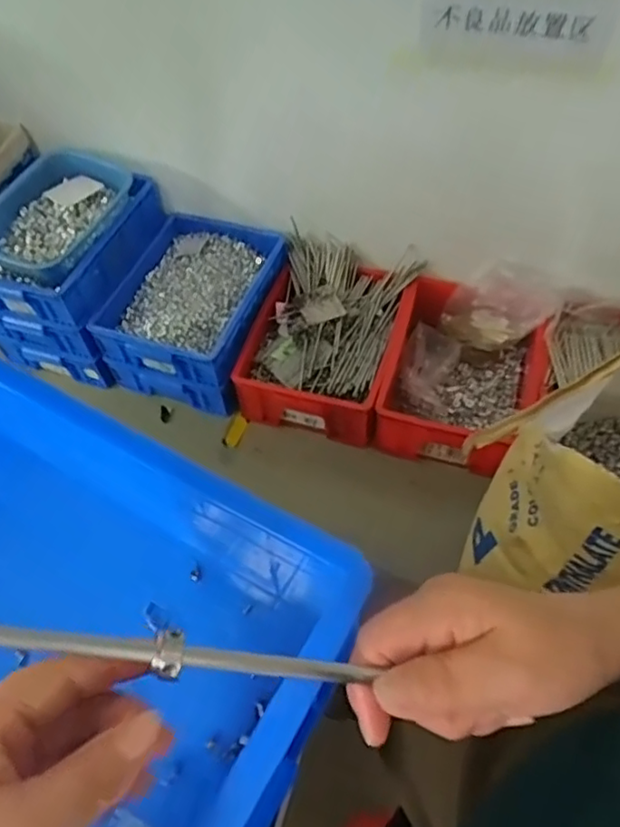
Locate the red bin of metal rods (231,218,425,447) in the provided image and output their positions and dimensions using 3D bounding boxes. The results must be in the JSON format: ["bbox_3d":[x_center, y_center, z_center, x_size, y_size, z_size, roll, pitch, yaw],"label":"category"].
[{"bbox_3d":[0.046,-0.194,1.494,0.340,0.151,0.512,11,56,11],"label":"red bin of metal rods"}]

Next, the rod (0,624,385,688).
[{"bbox_3d":[-0.072,0.094,0.254,0.201,0.005,0.008,11,53,-13],"label":"rod"}]

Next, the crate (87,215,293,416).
[{"bbox_3d":[-0.266,-0.265,1.539,0.334,0.166,0.466,12,56,12],"label":"crate"}]

